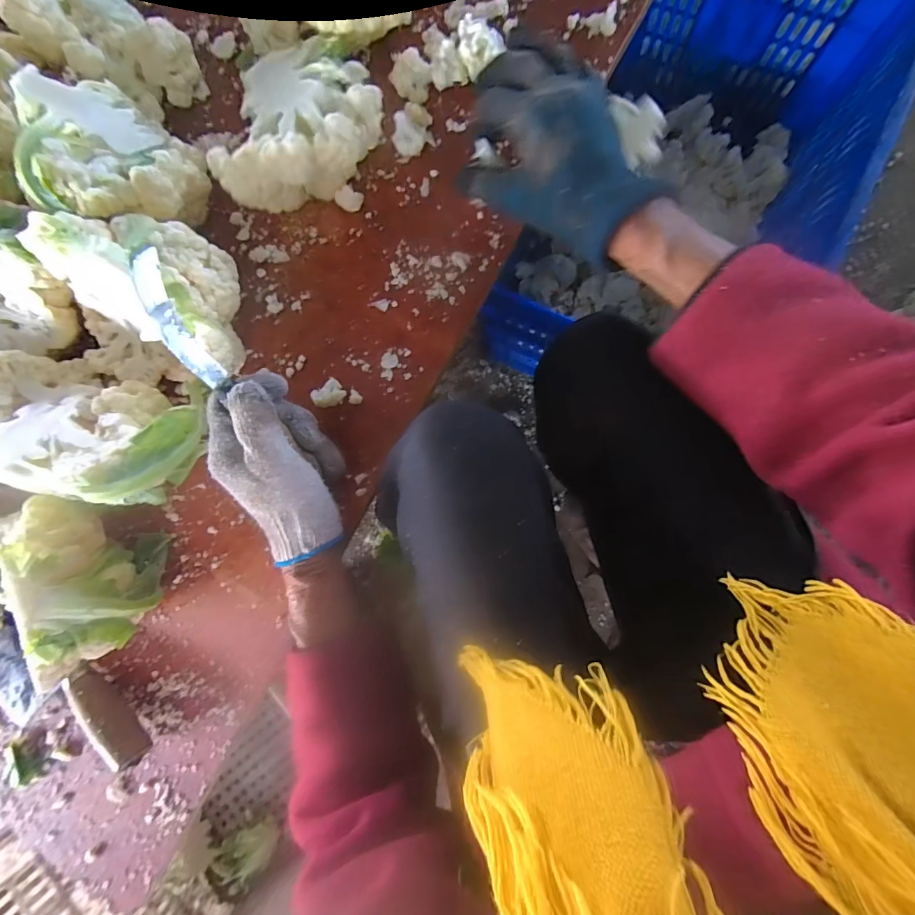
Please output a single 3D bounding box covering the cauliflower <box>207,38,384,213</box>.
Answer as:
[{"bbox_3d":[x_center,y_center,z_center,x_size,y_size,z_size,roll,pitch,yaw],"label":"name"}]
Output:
[{"bbox_3d":[-0.131,-0.269,0.361,0.136,0.065,0.101,-24,85,5],"label":"cauliflower"}]

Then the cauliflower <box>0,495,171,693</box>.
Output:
[{"bbox_3d":[-0.292,0.094,0.350,0.074,0.093,0.132,-19,85,6],"label":"cauliflower"}]

